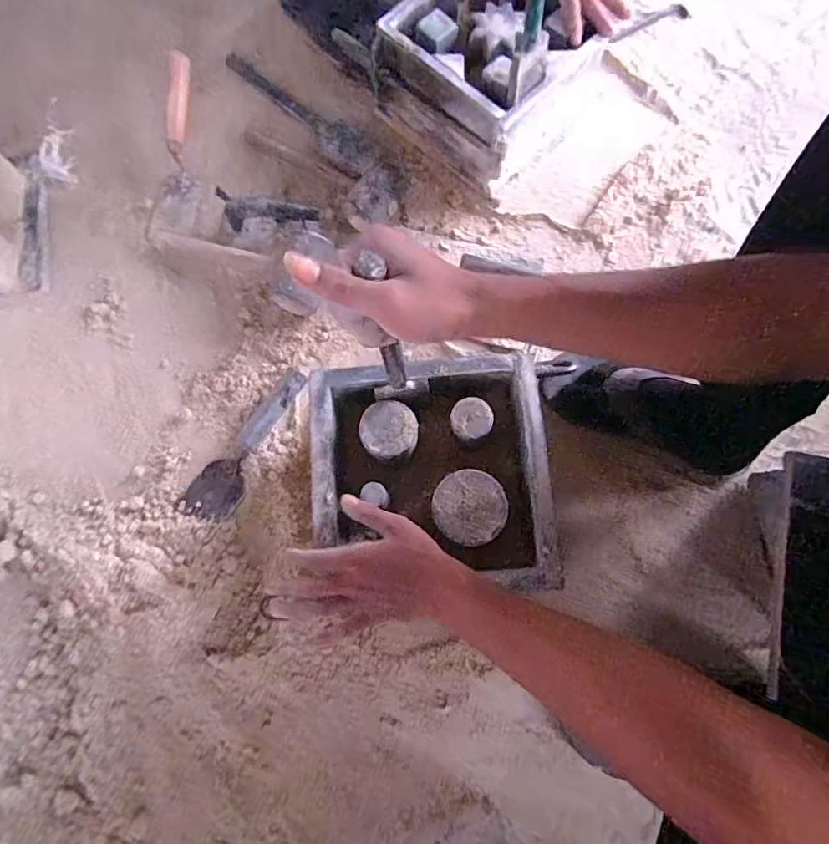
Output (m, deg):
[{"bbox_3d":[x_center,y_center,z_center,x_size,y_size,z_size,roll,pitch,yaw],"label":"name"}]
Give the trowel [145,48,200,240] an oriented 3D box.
[{"bbox_3d":[-0.366,-0.401,0.714,0.089,0.110,0.234,0,77,2],"label":"trowel"}]

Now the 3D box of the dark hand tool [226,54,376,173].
[{"bbox_3d":[-0.182,-0.476,0.748,0.290,0.035,0.054,36,80,9],"label":"dark hand tool"}]

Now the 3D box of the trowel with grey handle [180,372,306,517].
[{"bbox_3d":[-0.212,0.031,0.609,0.067,0.037,0.226,36,80,9],"label":"trowel with grey handle"}]

